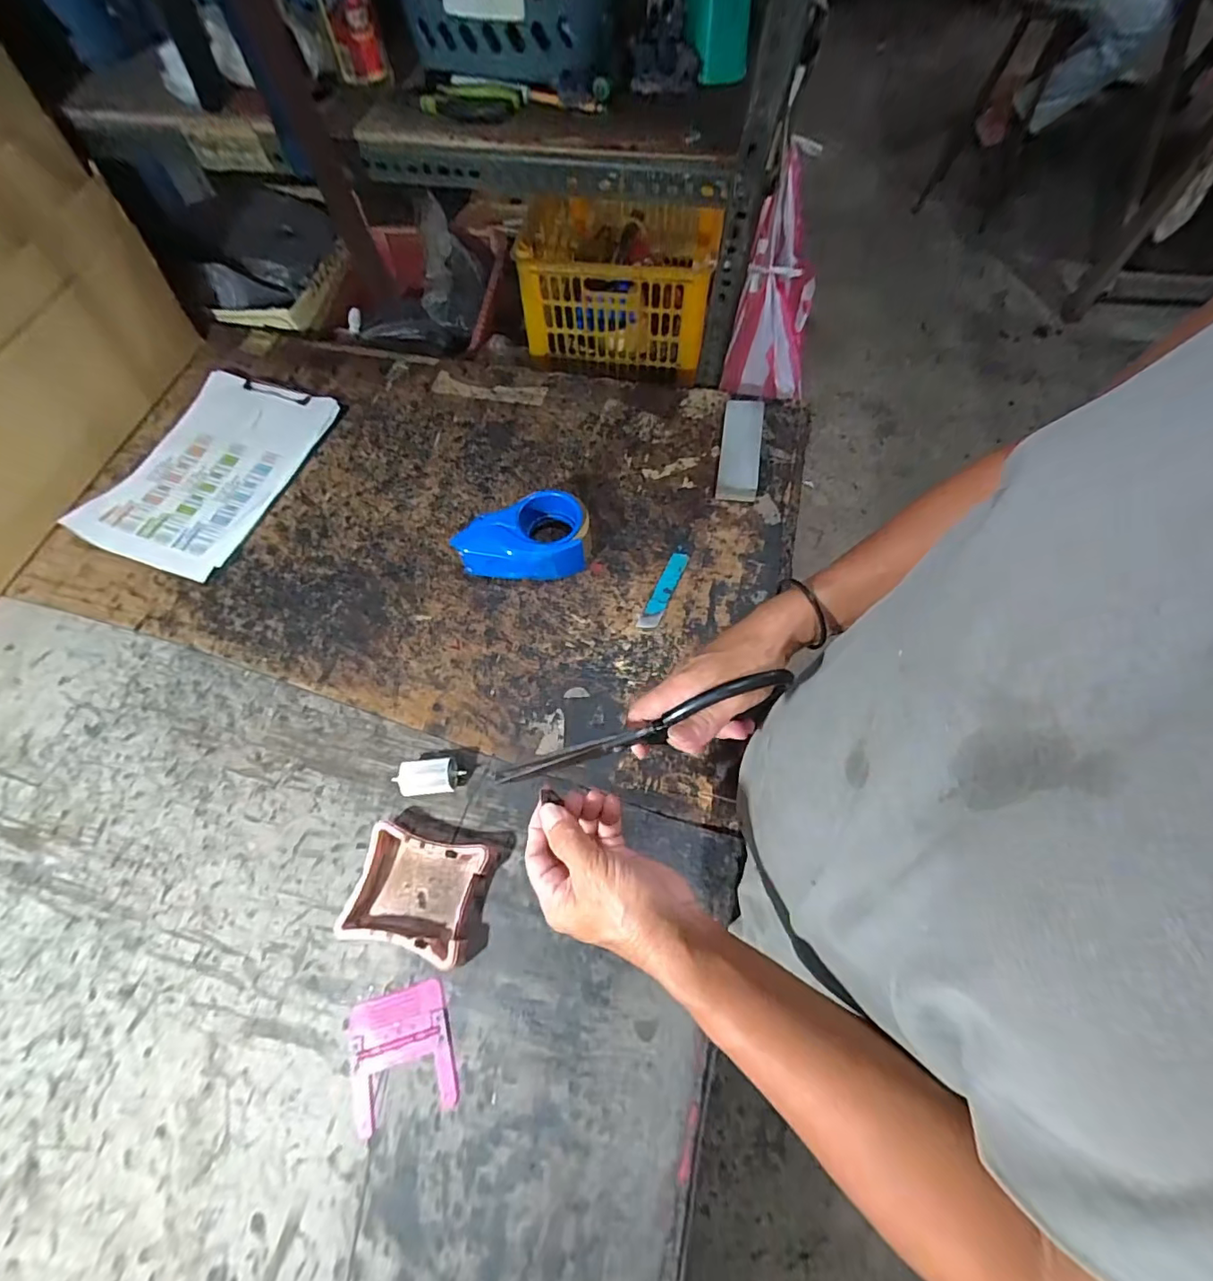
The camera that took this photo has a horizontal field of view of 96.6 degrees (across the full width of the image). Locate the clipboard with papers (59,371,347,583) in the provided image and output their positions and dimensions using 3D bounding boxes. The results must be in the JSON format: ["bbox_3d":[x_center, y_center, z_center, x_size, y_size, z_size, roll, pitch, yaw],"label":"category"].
[{"bbox_3d":[-0.562,-0.249,0.774,0.227,0.031,0.327,14,67,9],"label":"clipboard with papers"}]

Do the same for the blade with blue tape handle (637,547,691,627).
[{"bbox_3d":[0.073,-0.066,0.662,0.024,0.004,0.121,23,69,13],"label":"blade with blue tape handle"}]

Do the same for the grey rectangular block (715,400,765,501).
[{"bbox_3d":[0.179,-0.255,0.720,0.052,0.037,0.148,7,66,6],"label":"grey rectangular block"}]

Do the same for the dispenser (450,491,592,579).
[{"bbox_3d":[-0.100,-0.128,0.669,0.152,0.063,0.091,1,66,3],"label":"dispenser"}]

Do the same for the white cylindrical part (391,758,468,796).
[{"bbox_3d":[-0.184,0.143,0.566,0.070,0.030,0.034,-6,65,0],"label":"white cylindrical part"}]

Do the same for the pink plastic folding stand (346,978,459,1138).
[{"bbox_3d":[-0.183,0.364,0.478,0.088,0.004,0.096,-16,66,-5],"label":"pink plastic folding stand"}]

